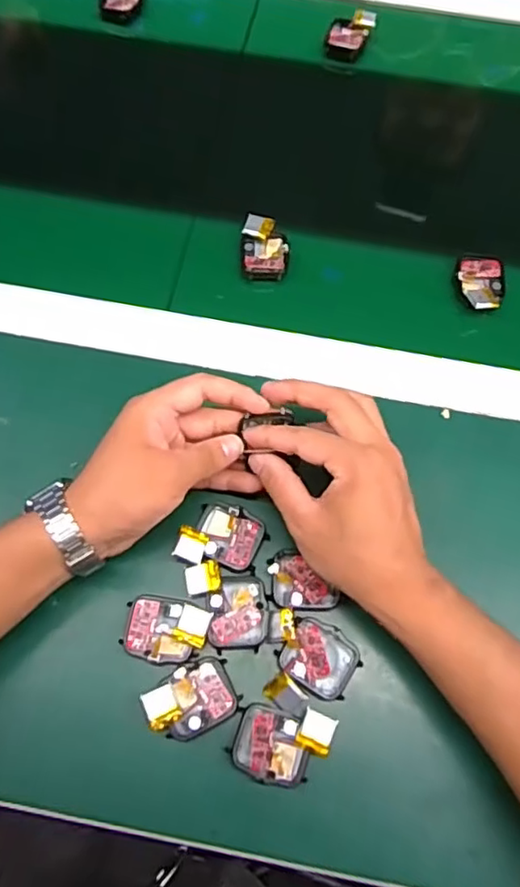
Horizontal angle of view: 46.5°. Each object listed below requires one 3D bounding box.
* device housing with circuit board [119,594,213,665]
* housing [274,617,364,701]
[{"bbox_3d":[-0.058,0.116,0.374,0.051,0.014,0.037,14,69,4],"label":"device housing with circuit board"},{"bbox_3d":[0.038,0.131,0.369,0.045,0.017,0.038,35,72,11],"label":"housing"}]

